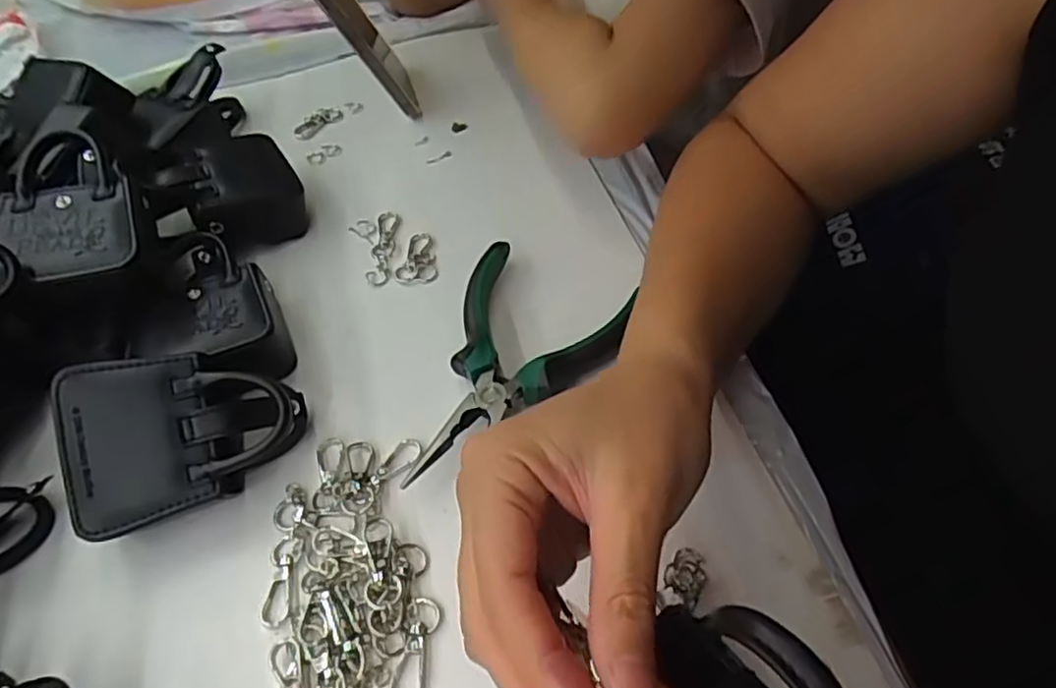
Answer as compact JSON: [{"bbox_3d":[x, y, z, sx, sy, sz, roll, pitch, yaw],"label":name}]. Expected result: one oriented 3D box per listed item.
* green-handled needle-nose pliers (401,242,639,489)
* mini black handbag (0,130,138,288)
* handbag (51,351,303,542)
[{"bbox_3d":[0.003,0.008,0.346,0.086,0.025,0.144,7,53,12],"label":"green-handled needle-nose pliers"},{"bbox_3d":[-0.246,-0.076,0.353,0.068,0.030,0.104,-21,53,-10],"label":"mini black handbag"},{"bbox_3d":[-0.156,0.040,0.311,0.099,0.041,0.077,-16,83,-11],"label":"handbag"}]

